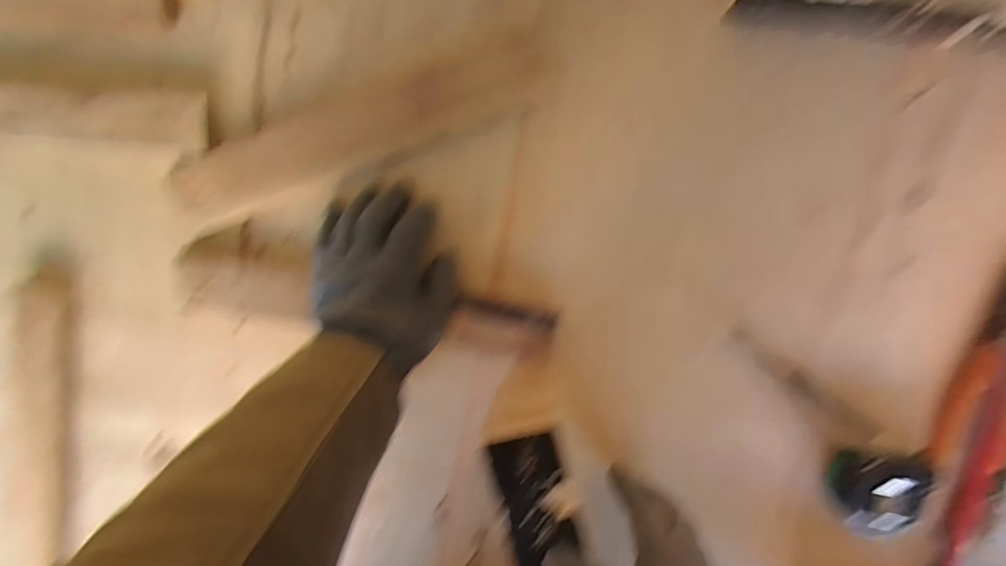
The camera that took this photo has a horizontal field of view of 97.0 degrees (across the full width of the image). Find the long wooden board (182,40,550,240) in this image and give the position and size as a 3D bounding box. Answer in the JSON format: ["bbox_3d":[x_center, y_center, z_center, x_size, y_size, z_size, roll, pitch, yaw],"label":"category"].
[{"bbox_3d":[-0.128,-0.128,0.382,0.341,0.015,0.060,-19,94,6],"label":"long wooden board"}]

